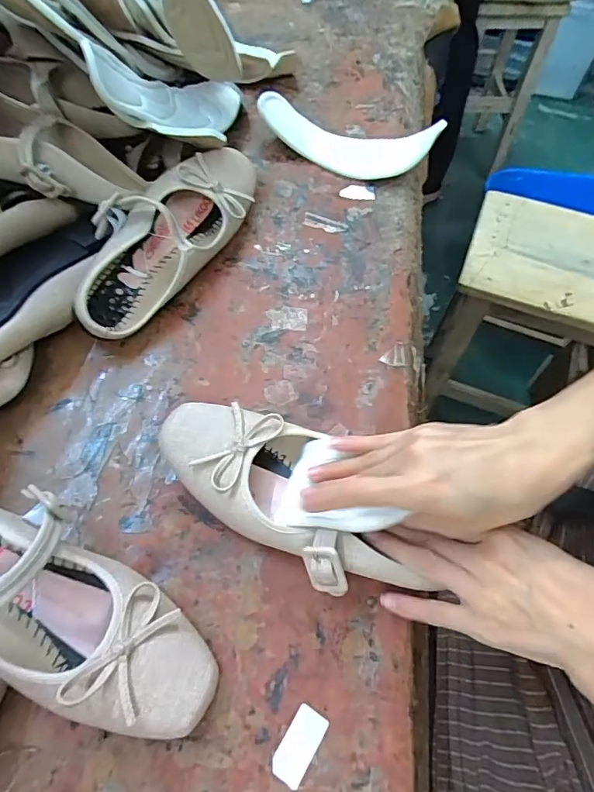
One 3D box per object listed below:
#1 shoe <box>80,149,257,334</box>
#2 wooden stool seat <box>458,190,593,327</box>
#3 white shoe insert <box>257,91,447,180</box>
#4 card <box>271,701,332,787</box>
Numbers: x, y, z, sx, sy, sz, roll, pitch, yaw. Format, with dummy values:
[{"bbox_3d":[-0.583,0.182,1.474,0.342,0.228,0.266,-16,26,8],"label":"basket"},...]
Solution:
[{"bbox_3d":[-0.117,-0.152,0.449,0.083,0.075,0.240,25,64,12],"label":"shoe"},{"bbox_3d":[0.443,-0.220,0.763,0.314,0.017,0.236,21,63,10],"label":"wooden stool seat"},{"bbox_3d":[0.042,-0.303,0.540,0.195,0.053,0.064,19,63,9],"label":"white shoe insert"},{"bbox_3d":[0.002,0.218,0.296,0.021,0.004,0.041,27,63,20],"label":"card"}]

